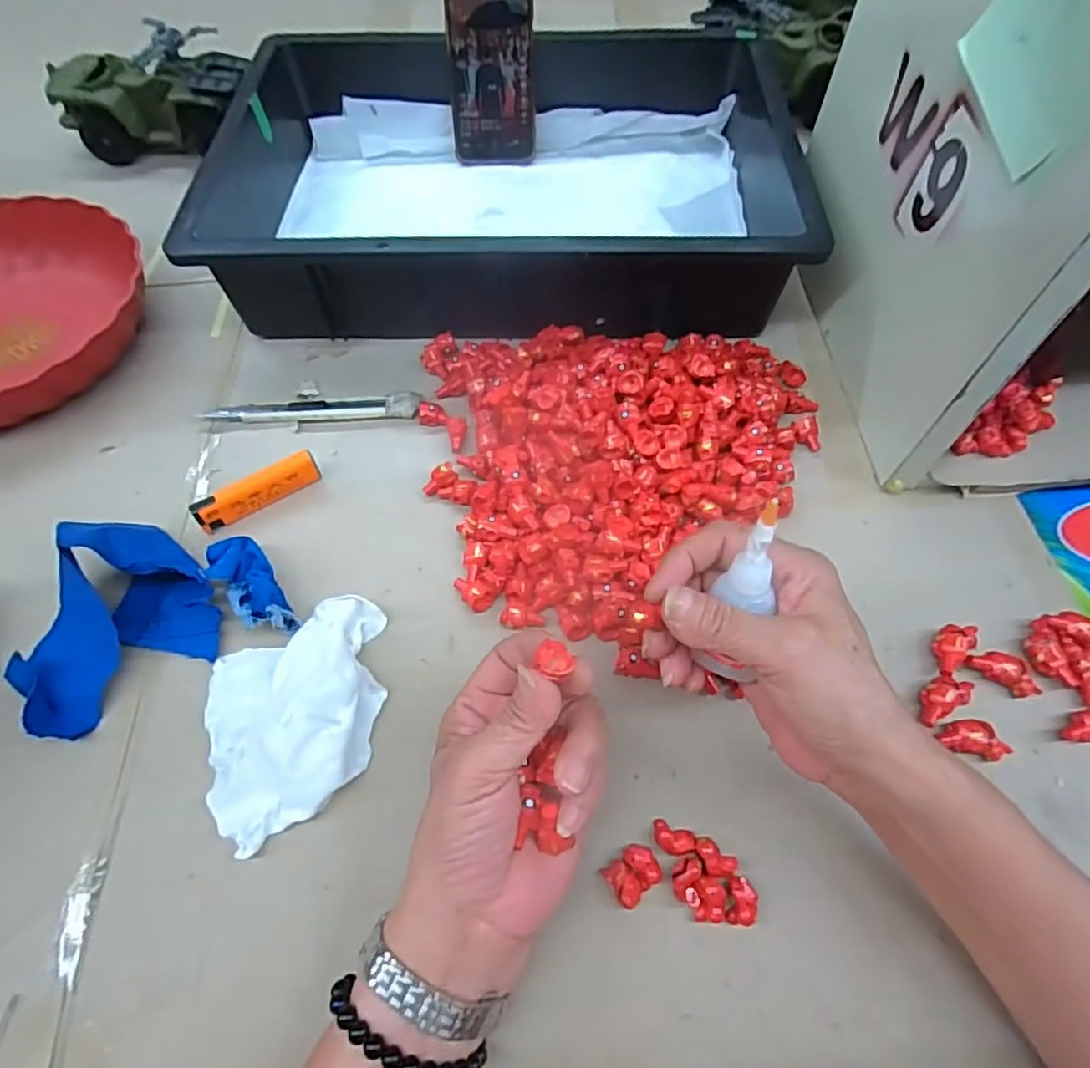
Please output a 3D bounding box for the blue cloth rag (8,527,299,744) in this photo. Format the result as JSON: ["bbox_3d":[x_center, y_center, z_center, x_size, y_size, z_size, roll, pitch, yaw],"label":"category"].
[{"bbox_3d":[-0.233,0.039,0.360,0.144,0.051,0.102,-26,64,-13],"label":"blue cloth rag"}]

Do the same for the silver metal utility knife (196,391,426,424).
[{"bbox_3d":[-0.168,-0.092,0.462,0.151,0.012,0.021,-3,61,-1],"label":"silver metal utility knife"}]

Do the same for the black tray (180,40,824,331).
[{"bbox_3d":[-0.030,-0.303,0.535,0.446,0.091,0.311,0,61,1],"label":"black tray"}]

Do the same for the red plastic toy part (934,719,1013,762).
[{"bbox_3d":[0.230,0.110,0.338,0.034,0.013,0.018,15,62,9],"label":"red plastic toy part"}]

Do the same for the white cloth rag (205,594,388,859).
[{"bbox_3d":[-0.132,0.093,0.340,0.109,0.028,0.103,-28,64,-14],"label":"white cloth rag"}]

